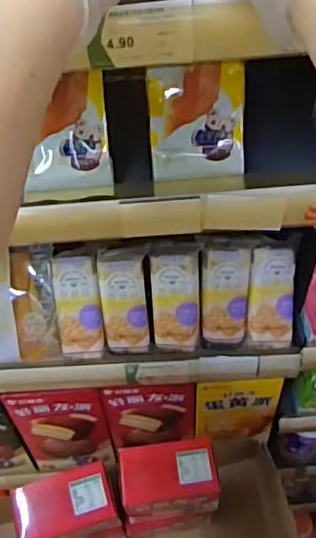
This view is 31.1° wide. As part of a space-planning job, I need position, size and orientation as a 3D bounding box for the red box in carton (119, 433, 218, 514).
[{"bbox_3d":[0.013,0.239,0.647,0.105,0.059,0.065,-6,53,-2],"label":"red box in carton"}]

